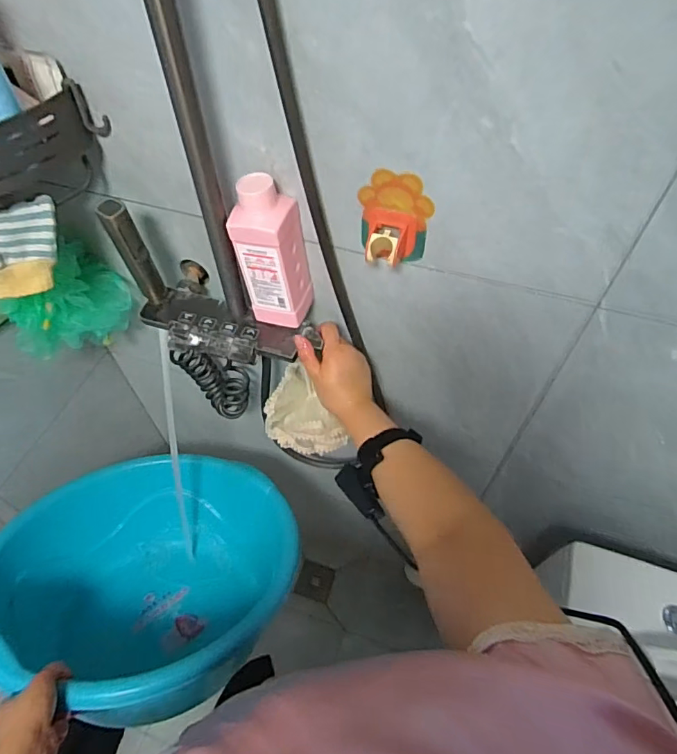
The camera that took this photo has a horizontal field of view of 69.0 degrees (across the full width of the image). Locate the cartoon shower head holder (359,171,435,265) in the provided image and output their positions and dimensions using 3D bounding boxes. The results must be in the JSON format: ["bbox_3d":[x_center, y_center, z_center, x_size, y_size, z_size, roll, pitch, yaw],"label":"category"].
[{"bbox_3d":[0.056,-0.152,0.510,0.072,0.099,0.057,7,55,5],"label":"cartoon shower head holder"}]

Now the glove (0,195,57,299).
[{"bbox_3d":[-0.372,-0.143,0.566,0.118,0.079,0.048,-28,59,-18],"label":"glove"}]

